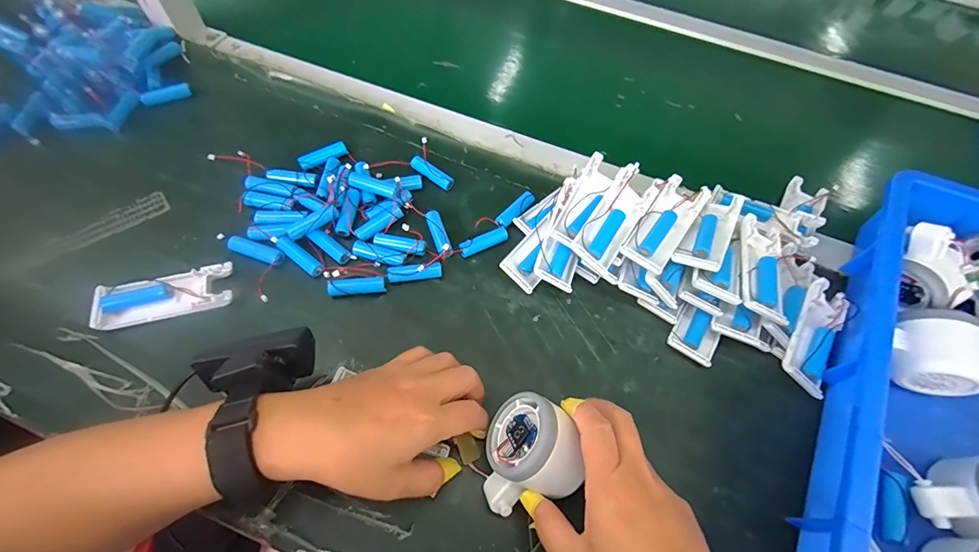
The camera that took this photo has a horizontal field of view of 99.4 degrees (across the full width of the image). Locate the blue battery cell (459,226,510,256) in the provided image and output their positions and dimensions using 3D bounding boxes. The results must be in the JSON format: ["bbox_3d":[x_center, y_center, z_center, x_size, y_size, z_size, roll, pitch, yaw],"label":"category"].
[{"bbox_3d":[-0.005,-0.034,0.411,0.052,0.011,0.014,-25,67,-17],"label":"blue battery cell"}]

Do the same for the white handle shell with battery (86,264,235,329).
[{"bbox_3d":[-0.280,0.017,0.357,0.103,0.016,0.040,-15,65,-12],"label":"white handle shell with battery"}]

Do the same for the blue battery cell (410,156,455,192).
[{"bbox_3d":[-0.062,-0.111,0.449,0.048,0.014,0.015,35,67,5],"label":"blue battery cell"}]

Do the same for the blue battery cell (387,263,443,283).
[{"bbox_3d":[-0.069,-0.003,0.386,0.049,0.017,0.012,-5,63,-8],"label":"blue battery cell"}]

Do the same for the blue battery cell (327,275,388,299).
[{"bbox_3d":[-0.121,0.009,0.376,0.050,0.014,0.014,-6,63,-8],"label":"blue battery cell"}]

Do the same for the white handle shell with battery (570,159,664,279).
[{"bbox_3d":[0.116,-0.058,0.367,0.039,0.022,0.116,34,65,13],"label":"white handle shell with battery"}]

